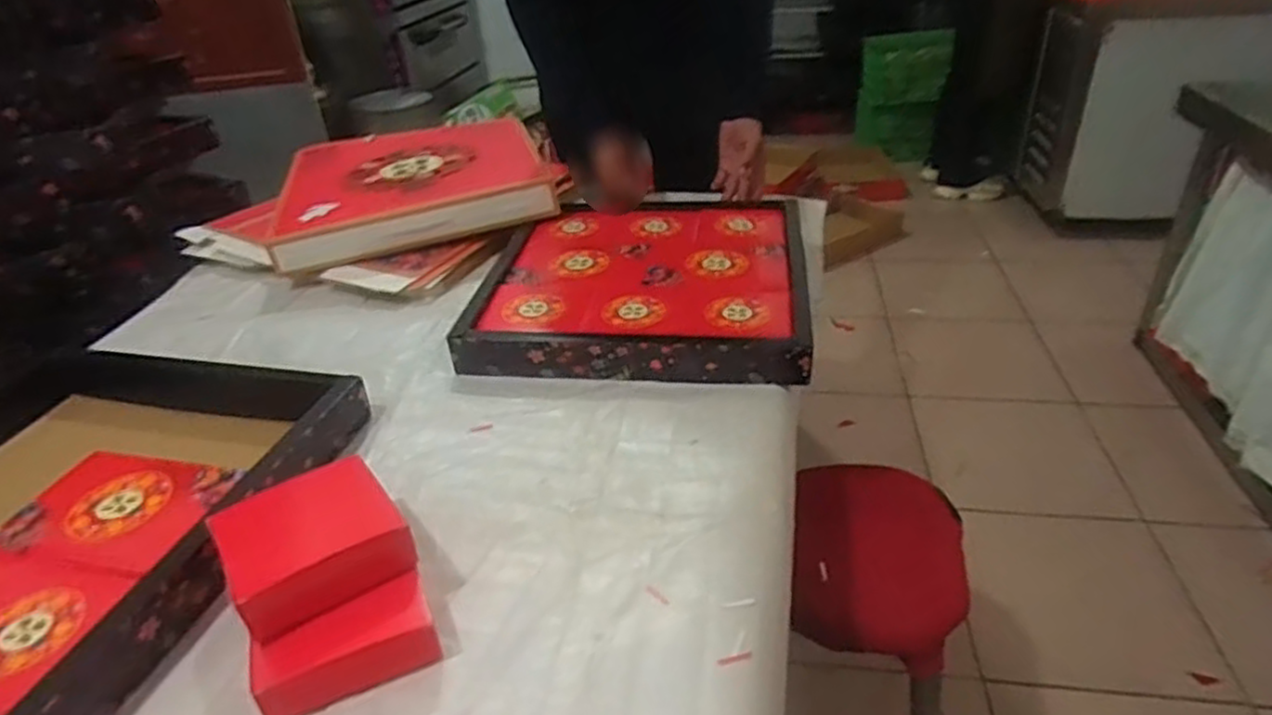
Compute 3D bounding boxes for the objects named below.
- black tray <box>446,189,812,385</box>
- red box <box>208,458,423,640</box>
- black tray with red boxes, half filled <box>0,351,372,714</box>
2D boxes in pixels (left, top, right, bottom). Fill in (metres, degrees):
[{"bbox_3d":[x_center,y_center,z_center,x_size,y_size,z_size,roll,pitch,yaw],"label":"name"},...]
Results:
[{"bbox_3d":[0.015,-0.110,1.034,0.428,0.059,0.414,3,35,8],"label":"black tray"},{"bbox_3d":[-0.267,0.145,0.611,0.130,0.036,0.136,-25,38,-28],"label":"red box"},{"bbox_3d":[-0.561,0.133,0.712,0.456,0.056,0.438,7,35,14],"label":"black tray with red boxes, half filled"}]

